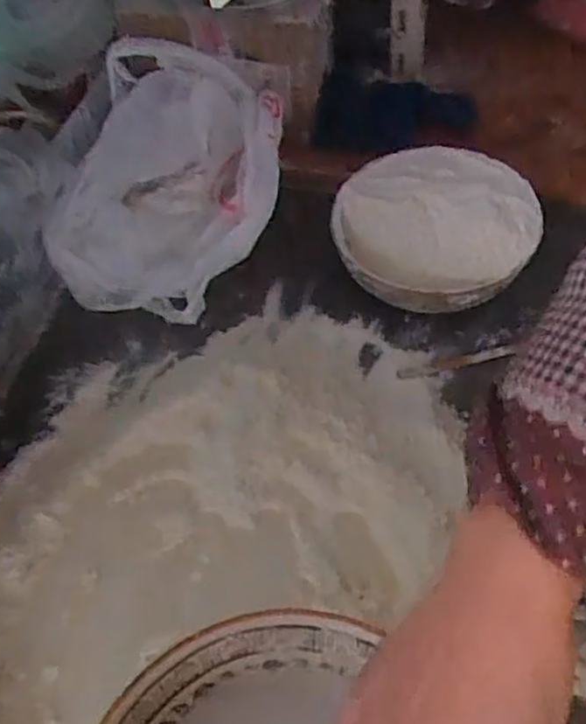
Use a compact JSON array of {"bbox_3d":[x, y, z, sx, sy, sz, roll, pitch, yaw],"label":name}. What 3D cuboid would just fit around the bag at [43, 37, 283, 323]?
[{"bbox_3d":[-0.112,-0.168,0.647,0.189,0.122,0.258,7,58,10],"label":"bag"}]

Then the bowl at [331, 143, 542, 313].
[{"bbox_3d":[0.134,-0.123,0.629,0.177,0.070,0.171,-2,56,4],"label":"bowl"}]

